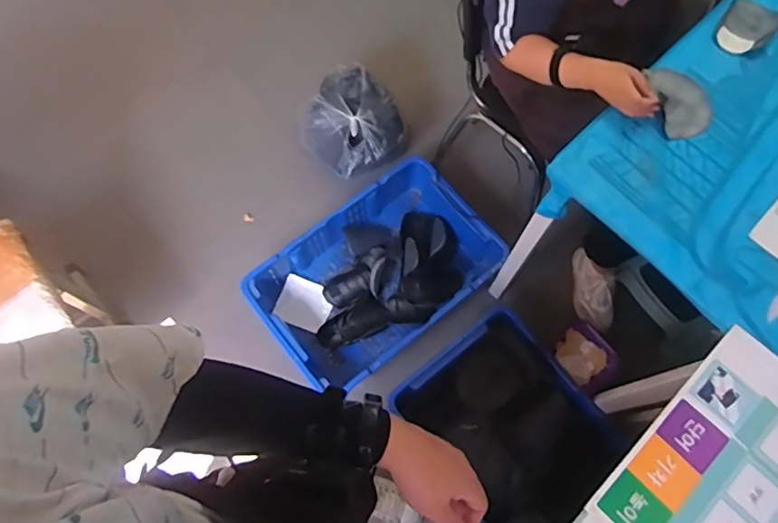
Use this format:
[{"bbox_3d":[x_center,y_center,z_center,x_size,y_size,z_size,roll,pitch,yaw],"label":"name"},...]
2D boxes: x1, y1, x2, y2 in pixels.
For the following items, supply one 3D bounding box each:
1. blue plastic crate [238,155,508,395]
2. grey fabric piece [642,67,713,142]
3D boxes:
[{"bbox_3d":[-0.037,0.051,1.625,0.662,0.209,0.445,-38,75,-13],"label":"blue plastic crate"},{"bbox_3d":[0.543,-0.304,1.017,0.117,0.028,0.159,-7,70,-5],"label":"grey fabric piece"}]

